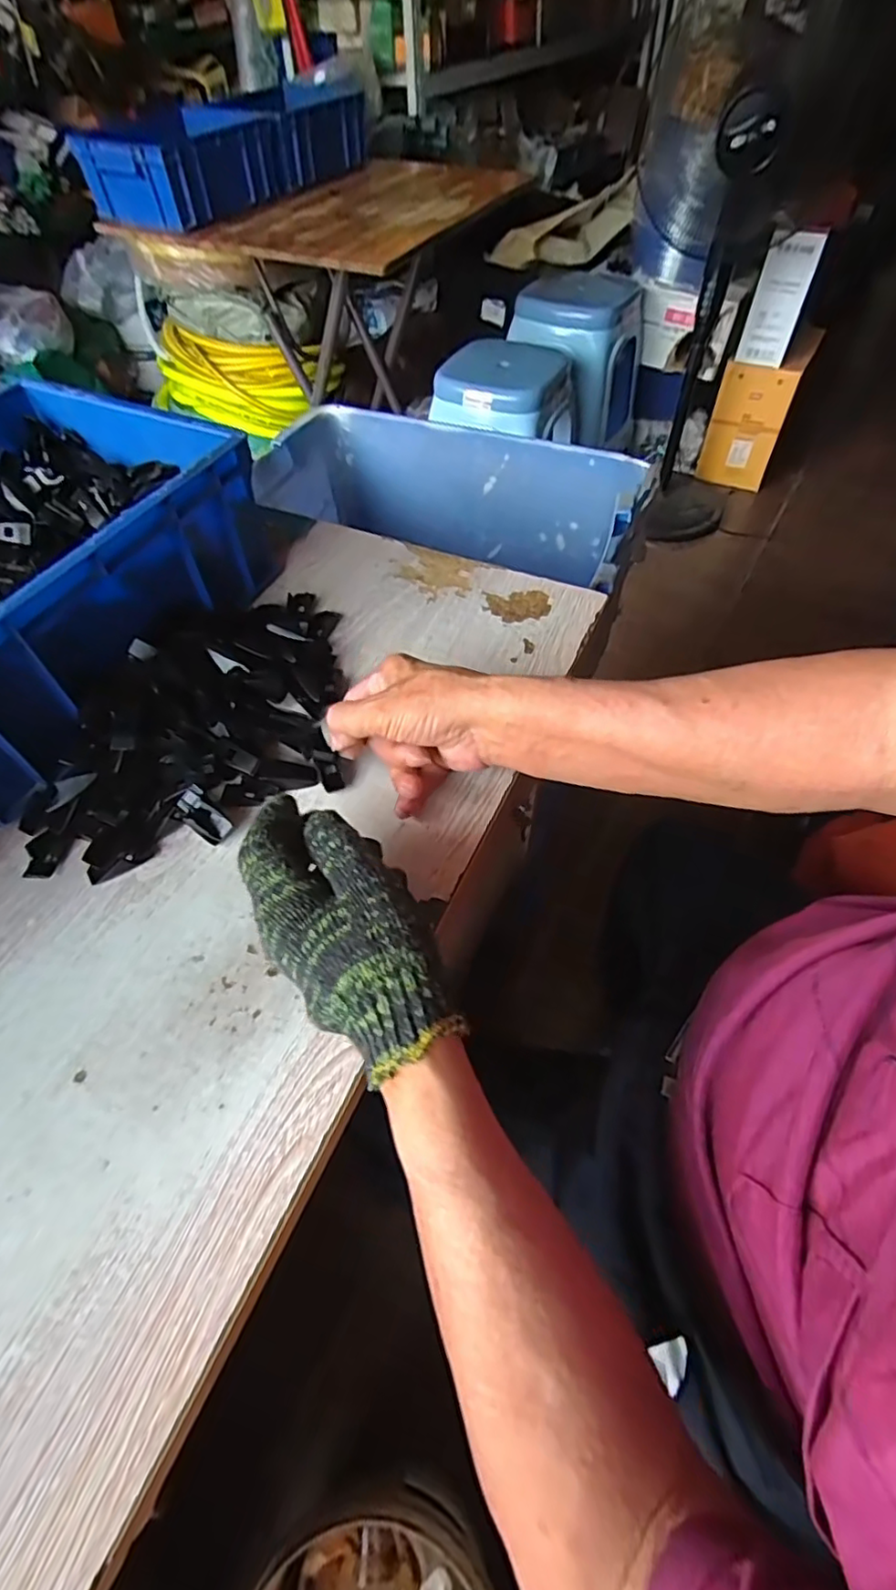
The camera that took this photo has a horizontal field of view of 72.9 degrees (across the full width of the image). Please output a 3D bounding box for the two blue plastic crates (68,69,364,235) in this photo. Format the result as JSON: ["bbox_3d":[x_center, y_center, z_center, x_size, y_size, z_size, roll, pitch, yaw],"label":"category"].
[{"bbox_3d":[-0.461,-1.402,1.309,0.248,0.145,0.629,23,59,17],"label":"two blue plastic crates"}]

